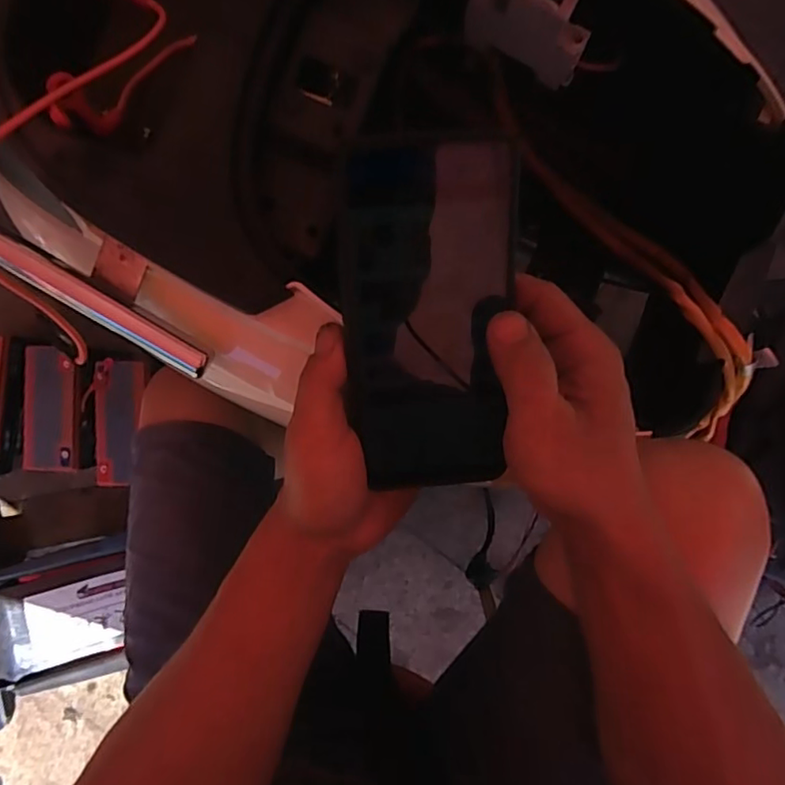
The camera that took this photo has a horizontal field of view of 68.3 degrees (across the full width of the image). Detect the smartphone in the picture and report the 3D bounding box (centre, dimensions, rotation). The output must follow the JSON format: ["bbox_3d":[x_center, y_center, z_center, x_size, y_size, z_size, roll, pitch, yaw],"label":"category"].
[{"bbox_3d":[0.017,-0.028,0.265,0.074,0.005,0.162,-2,113,-2],"label":"smartphone"}]

